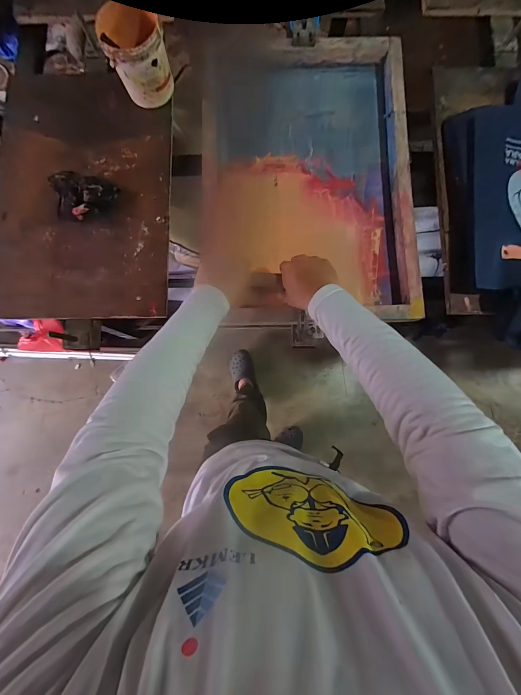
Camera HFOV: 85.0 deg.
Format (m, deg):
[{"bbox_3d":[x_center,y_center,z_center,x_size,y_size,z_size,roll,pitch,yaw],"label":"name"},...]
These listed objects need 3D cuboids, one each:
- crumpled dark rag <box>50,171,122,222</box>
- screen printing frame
[{"bbox_3d":[-0.408,-0.337,0.633,0.156,0.031,0.106,23,83,2],"label":"crumpled dark rag"},{"bbox_3d":[0.104,-0.376,0.637,0.438,0.052,0.647,-1,82,1],"label":"screen printing frame"}]

